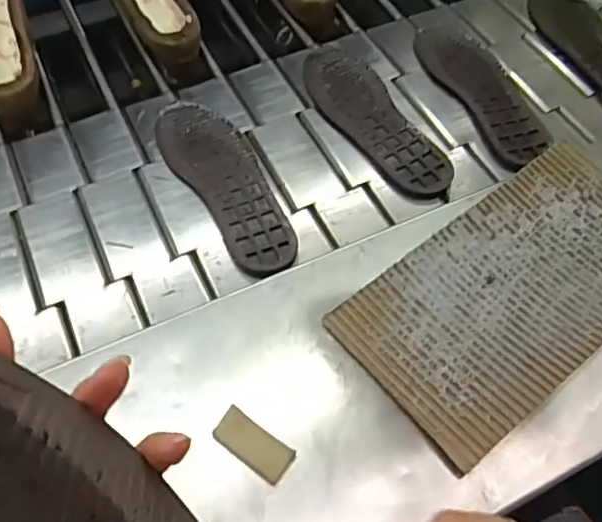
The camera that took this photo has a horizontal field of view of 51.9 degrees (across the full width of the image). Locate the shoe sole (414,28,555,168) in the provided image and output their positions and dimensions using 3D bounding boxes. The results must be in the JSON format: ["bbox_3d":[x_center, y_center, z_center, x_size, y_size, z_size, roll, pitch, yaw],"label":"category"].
[{"bbox_3d":[0.209,-0.197,0.714,0.079,0.014,0.238,-15,58,-10],"label":"shoe sole"}]

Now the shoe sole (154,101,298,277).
[{"bbox_3d":[-0.078,-0.086,0.642,0.081,0.011,0.253,-27,61,-16],"label":"shoe sole"}]

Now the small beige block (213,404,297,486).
[{"bbox_3d":[-0.034,0.132,0.447,0.058,0.005,0.026,32,63,19],"label":"small beige block"}]

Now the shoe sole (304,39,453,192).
[{"bbox_3d":[0.075,-0.165,0.694,0.084,0.013,0.256,-20,59,-13],"label":"shoe sole"}]

